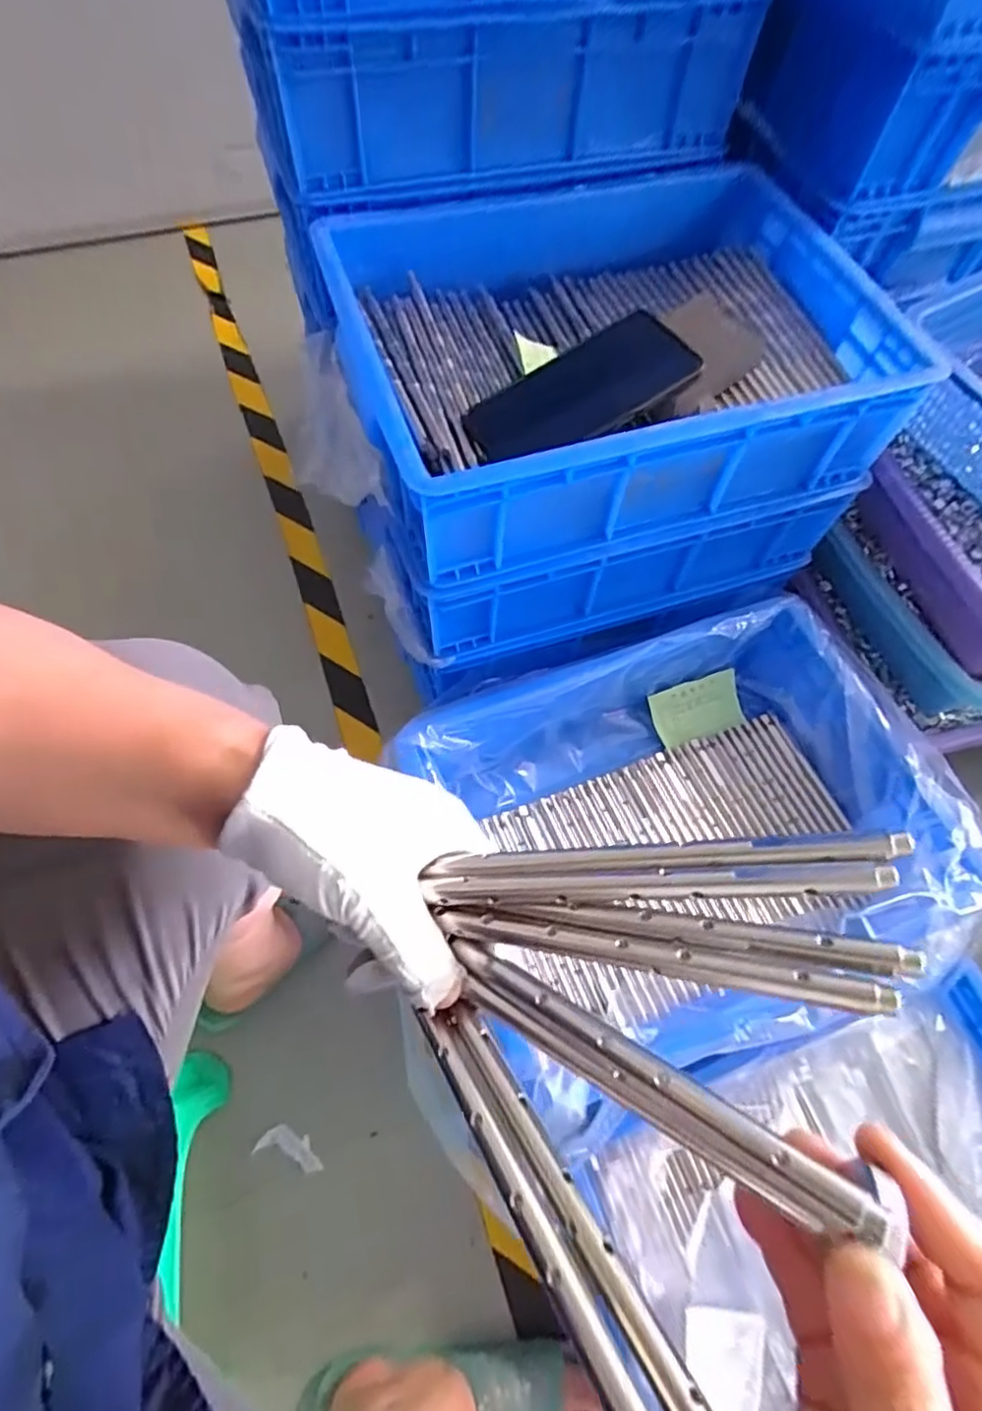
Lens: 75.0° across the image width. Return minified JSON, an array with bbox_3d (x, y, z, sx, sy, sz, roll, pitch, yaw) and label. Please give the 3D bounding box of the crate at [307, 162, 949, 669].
[{"bbox_3d":[0.082,-0.271,0.582,0.391,0.220,0.323,-16,65,-10],"label":"crate"}]

